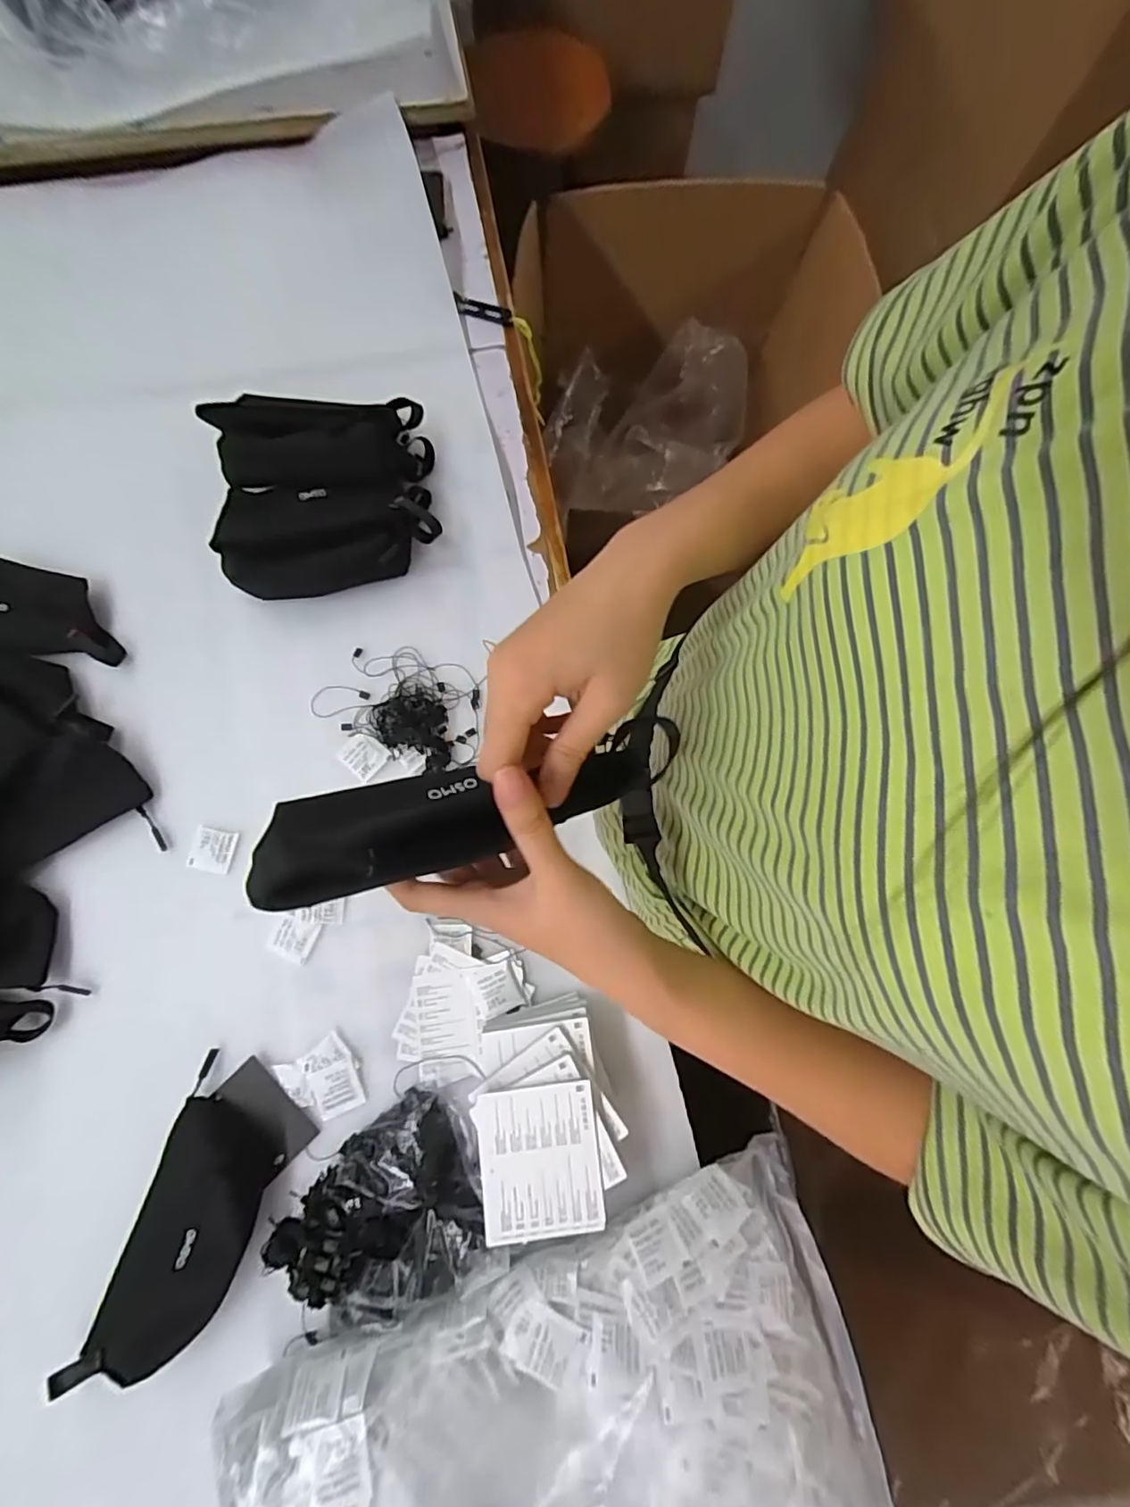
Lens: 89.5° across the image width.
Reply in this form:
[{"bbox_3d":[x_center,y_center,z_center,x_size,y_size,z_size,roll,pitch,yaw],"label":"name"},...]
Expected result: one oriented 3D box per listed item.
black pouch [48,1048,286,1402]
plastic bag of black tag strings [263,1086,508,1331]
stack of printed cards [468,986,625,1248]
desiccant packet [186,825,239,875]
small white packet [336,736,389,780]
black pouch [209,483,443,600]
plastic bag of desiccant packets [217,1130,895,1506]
[{"bbox_3d":[-0.309,0.392,0.466,0.103,0.040,0.244,18,77,2],"label":"black pouch"},{"bbox_3d":[-0.153,0.374,0.459,0.171,0.055,0.140,-20,79,-6],"label":"plastic bag of black tag strings"},{"bbox_3d":[-0.016,0.295,0.474,0.113,0.057,0.158,-10,78,-4],"label":"stack of printed cards"},{"bbox_3d":[-0.335,0.091,0.541,0.040,0.004,0.040,10,77,0],"label":"desiccant packet"},{"bbox_3d":[-0.200,0.001,0.562,0.043,0.004,0.037,41,79,7],"label":"small white packet"},{"bbox_3d":[-0.239,-0.221,0.586,0.214,0.046,0.104,-9,78,-4],"label":"black pouch"},{"bbox_3d":[0.016,0.557,0.413,0.457,0.096,0.349,-17,79,-6],"label":"plastic bag of desiccant packets"}]

